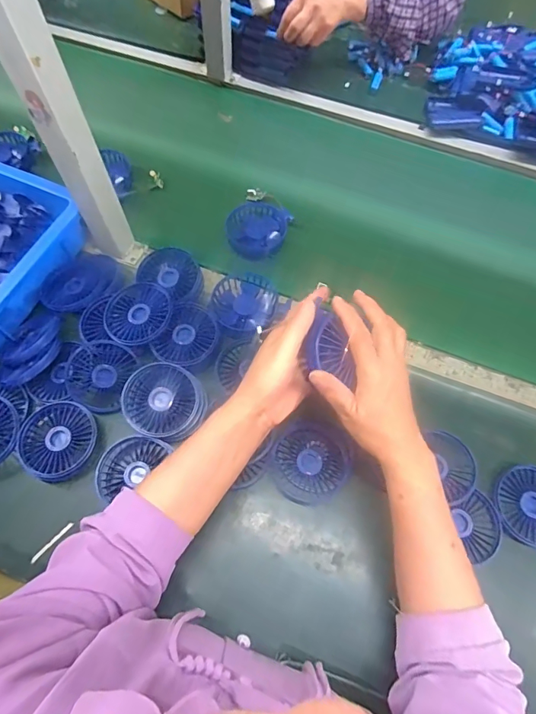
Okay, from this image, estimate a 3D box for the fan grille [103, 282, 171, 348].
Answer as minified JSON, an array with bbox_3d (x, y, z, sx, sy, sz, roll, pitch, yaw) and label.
[{"bbox_3d":[-0.173,-0.061,0.568,0.084,0.012,0.097,-11,64,-7],"label":"fan grille"}]

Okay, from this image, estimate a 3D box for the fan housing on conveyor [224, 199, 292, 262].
[{"bbox_3d":[-0.016,-0.194,0.649,0.086,0.029,0.100,20,65,8],"label":"fan housing on conveyor"}]

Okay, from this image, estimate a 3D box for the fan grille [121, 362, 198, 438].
[{"bbox_3d":[-0.135,0.052,0.529,0.087,0.014,0.087,2,78,-9],"label":"fan grille"}]

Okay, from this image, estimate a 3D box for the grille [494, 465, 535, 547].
[{"bbox_3d":[0.309,0.173,0.495,0.085,0.014,0.086,1,63,-1],"label":"grille"}]

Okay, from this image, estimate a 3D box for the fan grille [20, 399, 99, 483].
[{"bbox_3d":[-0.257,0.101,0.520,0.089,0.019,0.092,1,63,-1],"label":"fan grille"}]

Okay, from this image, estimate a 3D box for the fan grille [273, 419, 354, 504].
[{"bbox_3d":[0.050,0.124,0.506,0.089,0.015,0.093,39,91,5],"label":"fan grille"}]

